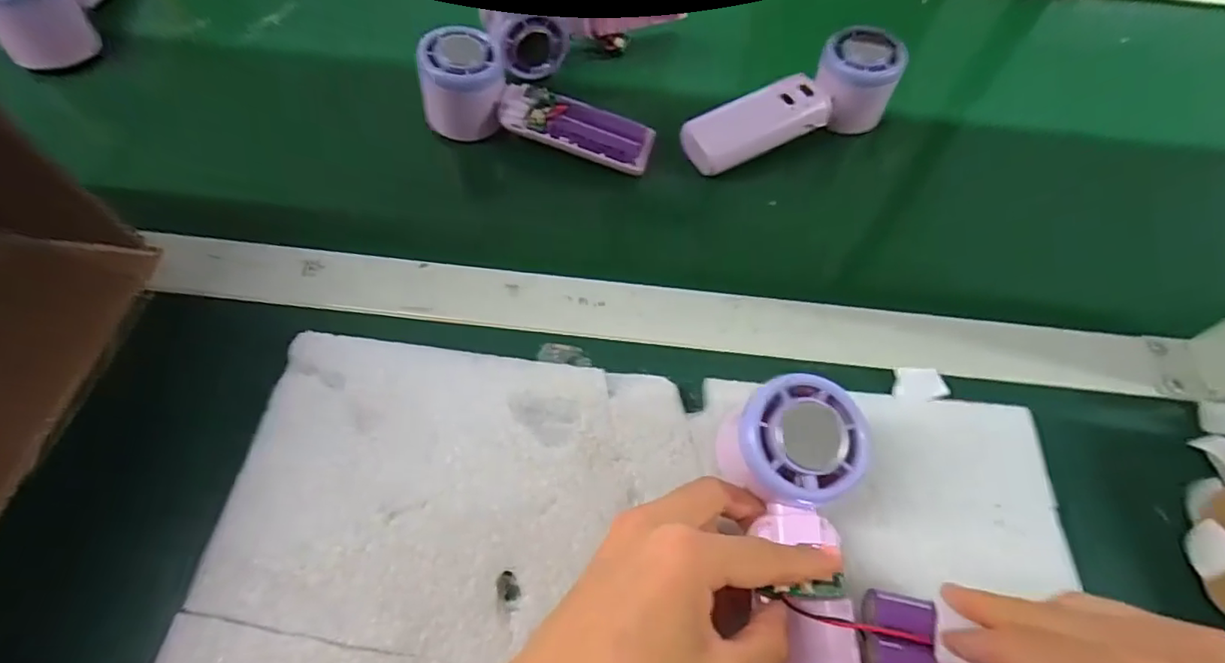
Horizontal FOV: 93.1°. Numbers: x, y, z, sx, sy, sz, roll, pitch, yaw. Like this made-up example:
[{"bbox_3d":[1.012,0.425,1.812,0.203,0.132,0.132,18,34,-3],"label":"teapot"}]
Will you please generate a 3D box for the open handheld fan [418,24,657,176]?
[{"bbox_3d":[-0.052,-0.158,0.405,0.162,0.050,0.050,17,60,6],"label":"open handheld fan"}]

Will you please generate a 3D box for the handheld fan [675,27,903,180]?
[{"bbox_3d":[0.131,-0.161,0.429,0.168,0.053,0.052,-25,63,-2],"label":"handheld fan"}]

